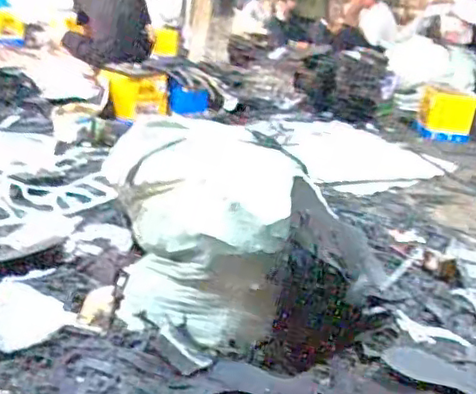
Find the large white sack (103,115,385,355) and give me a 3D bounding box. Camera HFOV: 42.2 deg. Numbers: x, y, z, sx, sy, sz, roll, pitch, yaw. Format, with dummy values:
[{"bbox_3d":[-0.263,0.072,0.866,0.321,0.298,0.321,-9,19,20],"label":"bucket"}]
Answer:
[{"bbox_3d":[0.012,0.077,1.499,0.605,0.346,0.627,2,21,-14],"label":"large white sack"}]

